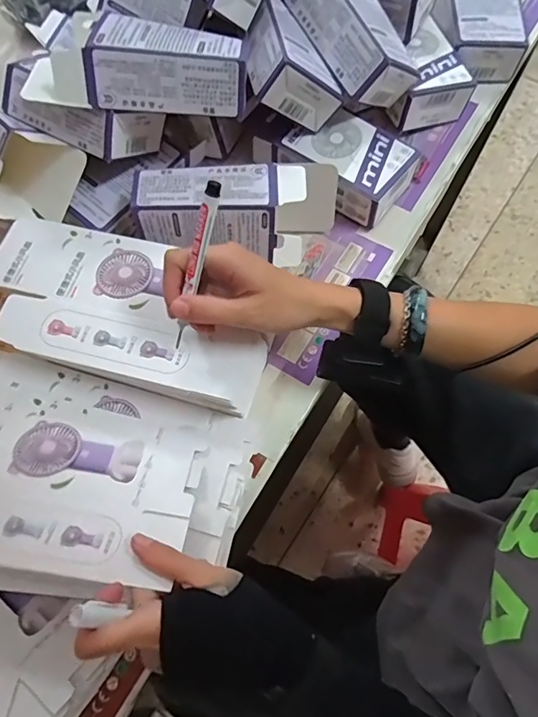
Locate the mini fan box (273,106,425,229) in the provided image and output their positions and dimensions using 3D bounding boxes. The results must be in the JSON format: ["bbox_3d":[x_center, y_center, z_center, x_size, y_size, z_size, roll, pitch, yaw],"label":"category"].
[{"bbox_3d":[0.083,-0.206,0.479,0.130,0.043,0.085,35,75,13],"label":"mini fan box"}]

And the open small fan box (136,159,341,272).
[{"bbox_3d":[-0.027,-0.140,0.447,0.184,0.075,0.063,-1,74,-1],"label":"open small fan box"}]

